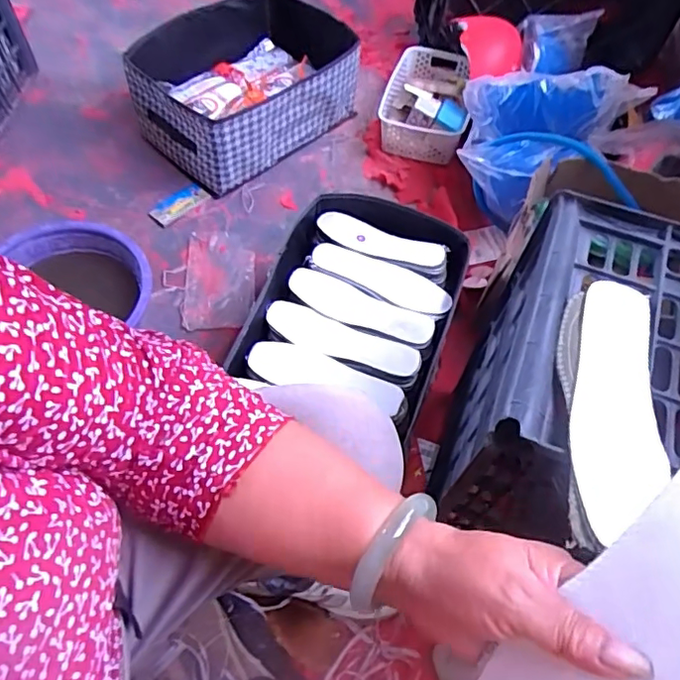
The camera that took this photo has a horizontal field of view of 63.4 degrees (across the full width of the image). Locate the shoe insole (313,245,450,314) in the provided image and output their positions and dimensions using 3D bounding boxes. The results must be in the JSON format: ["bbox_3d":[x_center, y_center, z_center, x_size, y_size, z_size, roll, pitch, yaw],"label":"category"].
[{"bbox_3d":[0.068,-0.102,0.899,0.232,0.013,0.077,27,62,12],"label":"shoe insole"}]

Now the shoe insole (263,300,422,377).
[{"bbox_3d":[-0.001,0.001,0.808,0.232,0.013,0.066,22,59,13],"label":"shoe insole"}]

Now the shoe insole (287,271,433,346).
[{"bbox_3d":[0.029,-0.052,0.854,0.235,0.023,0.080,26,61,13],"label":"shoe insole"}]

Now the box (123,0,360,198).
[{"bbox_3d":[-0.223,-0.584,1.227,0.450,0.173,0.412,-39,68,-23],"label":"box"}]

